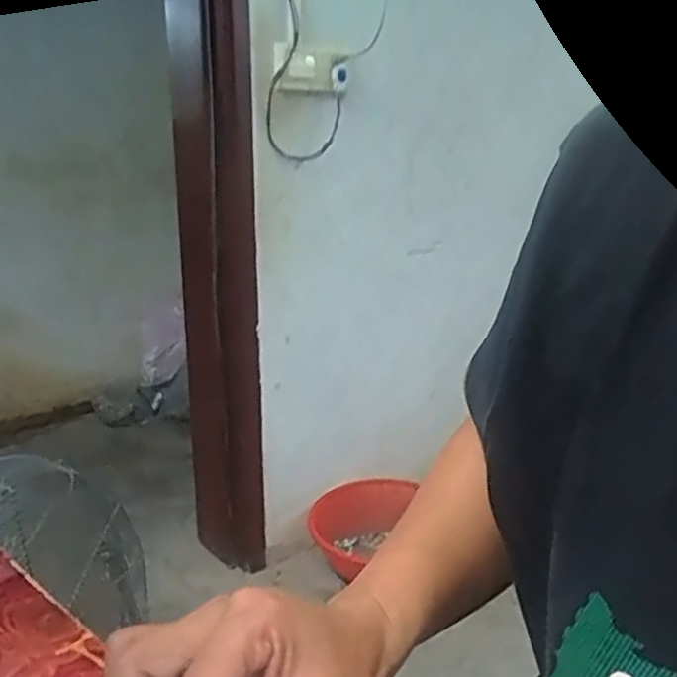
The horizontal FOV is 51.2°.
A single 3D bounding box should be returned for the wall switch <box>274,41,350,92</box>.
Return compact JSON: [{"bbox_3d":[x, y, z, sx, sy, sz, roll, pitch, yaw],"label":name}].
[{"bbox_3d":[-0.053,-0.510,1.329,0.176,0.083,0.026,-10,36,-35],"label":"wall switch"}]

